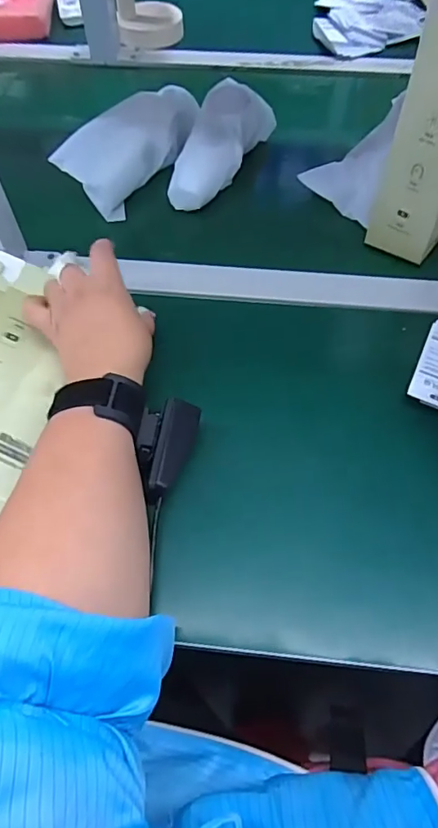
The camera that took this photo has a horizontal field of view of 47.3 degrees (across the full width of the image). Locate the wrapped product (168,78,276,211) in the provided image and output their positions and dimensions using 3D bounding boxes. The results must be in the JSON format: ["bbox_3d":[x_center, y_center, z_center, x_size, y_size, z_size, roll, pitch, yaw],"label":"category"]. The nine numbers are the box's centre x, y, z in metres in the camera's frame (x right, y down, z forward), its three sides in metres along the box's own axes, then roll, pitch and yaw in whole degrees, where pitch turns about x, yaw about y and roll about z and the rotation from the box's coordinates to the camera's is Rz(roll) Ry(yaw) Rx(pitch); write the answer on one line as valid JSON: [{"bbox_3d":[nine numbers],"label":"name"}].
[{"bbox_3d":[-0.003,-0.303,0.556,0.064,0.063,0.178,23,61,13],"label":"wrapped product"}]

